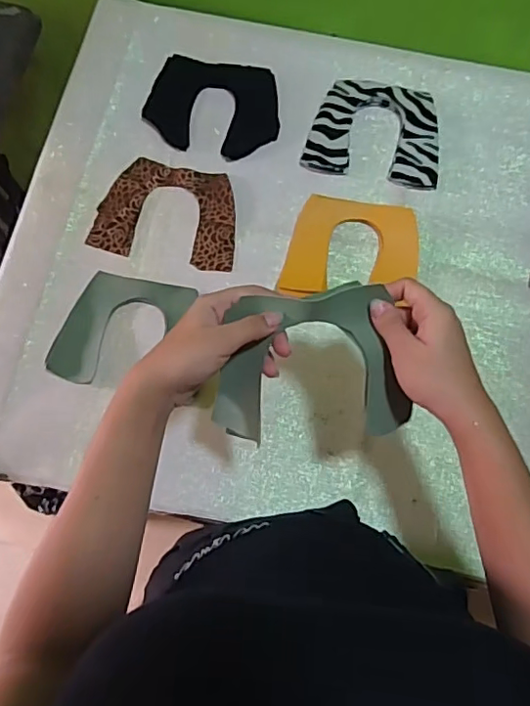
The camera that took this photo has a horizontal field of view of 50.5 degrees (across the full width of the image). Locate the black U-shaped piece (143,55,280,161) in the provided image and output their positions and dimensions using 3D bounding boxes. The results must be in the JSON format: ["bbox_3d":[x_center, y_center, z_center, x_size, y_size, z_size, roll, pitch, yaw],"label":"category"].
[{"bbox_3d":[-0.060,-0.298,0.679,0.155,0.004,0.123,12,78,1],"label":"black U-shaped piece"}]

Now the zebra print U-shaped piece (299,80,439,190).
[{"bbox_3d":[0.129,-0.261,0.660,0.152,0.009,0.123,10,77,3],"label":"zebra print U-shaped piece"}]

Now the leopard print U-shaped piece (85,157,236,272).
[{"bbox_3d":[-0.109,-0.162,0.646,0.160,0.008,0.118,10,77,3],"label":"leopard print U-shaped piece"}]

